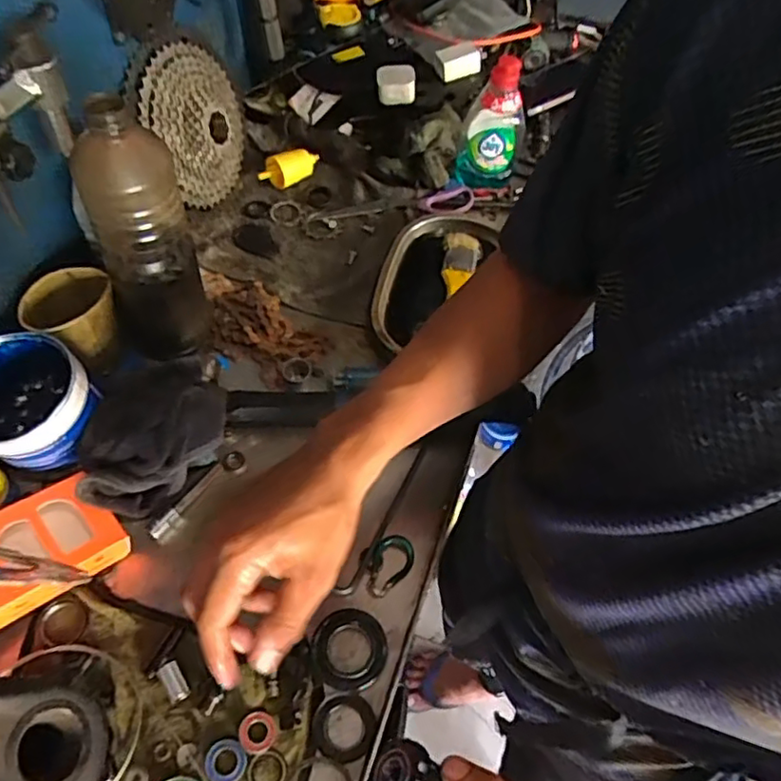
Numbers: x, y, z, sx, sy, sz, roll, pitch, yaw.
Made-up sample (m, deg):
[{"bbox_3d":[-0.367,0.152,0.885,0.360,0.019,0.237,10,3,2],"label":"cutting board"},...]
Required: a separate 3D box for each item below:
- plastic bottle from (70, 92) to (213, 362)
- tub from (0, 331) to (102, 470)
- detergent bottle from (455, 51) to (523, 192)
[{"bbox_3d":[-0.214,-0.122,0.543,0.081,0.261,0.064,-18,62,-14],"label":"plastic bottle"},{"bbox_3d":[-0.310,0.013,0.535,0.100,0.072,0.097,2,59,-3],"label":"tub"},{"bbox_3d":[0.124,-0.314,0.747,0.071,0.155,0.048,13,59,3],"label":"detergent bottle"}]

